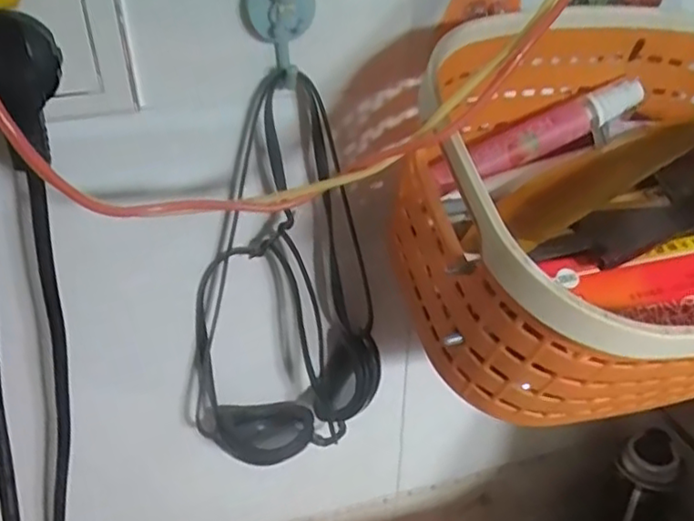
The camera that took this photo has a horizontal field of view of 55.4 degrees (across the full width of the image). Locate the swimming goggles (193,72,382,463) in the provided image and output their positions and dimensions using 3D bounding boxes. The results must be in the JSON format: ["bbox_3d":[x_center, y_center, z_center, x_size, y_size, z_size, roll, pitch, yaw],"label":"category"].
[{"bbox_3d":[-0.031,0.017,0.343,0.104,0.205,0.042,-10,33,-18],"label":"swimming goggles"}]

